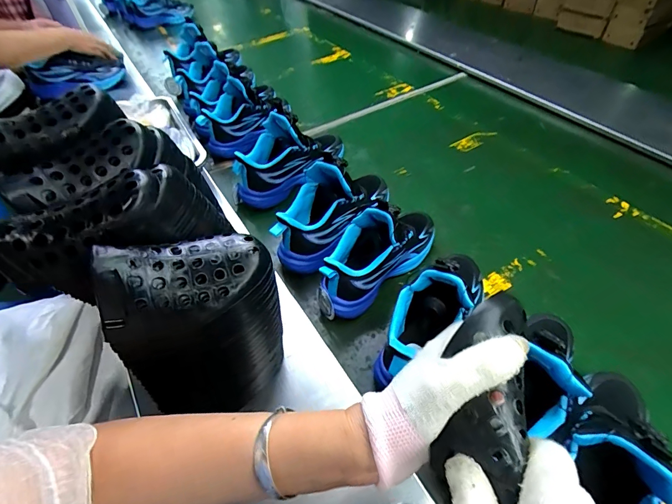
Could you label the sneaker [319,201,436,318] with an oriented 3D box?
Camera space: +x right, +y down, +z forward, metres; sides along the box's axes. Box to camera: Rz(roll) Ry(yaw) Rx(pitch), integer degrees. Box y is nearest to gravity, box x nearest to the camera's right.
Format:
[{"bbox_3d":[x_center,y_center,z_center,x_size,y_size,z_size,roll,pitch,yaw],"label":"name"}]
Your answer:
[{"bbox_3d":[0.061,-0.008,0.546,0.227,0.140,0.081,-37,57,-25],"label":"sneaker"}]

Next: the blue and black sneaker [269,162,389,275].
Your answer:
[{"bbox_3d":[-0.002,-0.077,0.604,0.090,0.146,0.239,29,57,26],"label":"blue and black sneaker"}]

